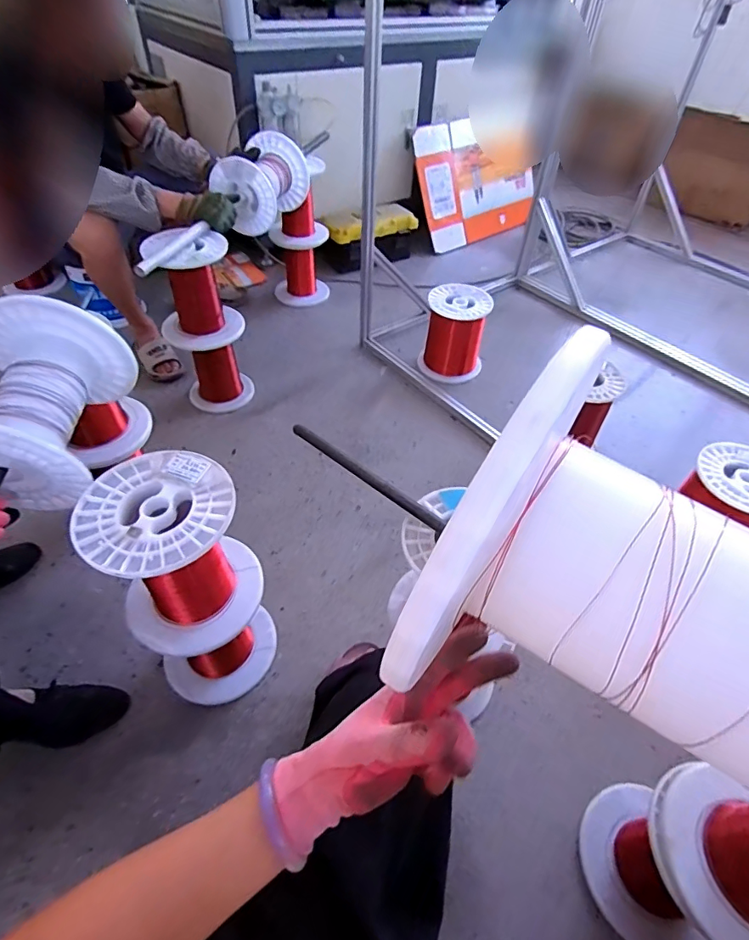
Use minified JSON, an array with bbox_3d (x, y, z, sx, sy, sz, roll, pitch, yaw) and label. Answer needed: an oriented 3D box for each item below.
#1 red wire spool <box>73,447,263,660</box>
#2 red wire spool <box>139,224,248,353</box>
[{"bbox_3d":[-0.291,0.128,0.719,0.193,0.234,0.193,2,48,-2],"label":"red wire spool"},{"bbox_3d":[-0.471,-0.458,1.263,0.180,0.275,0.174,2,48,-2],"label":"red wire spool"}]

